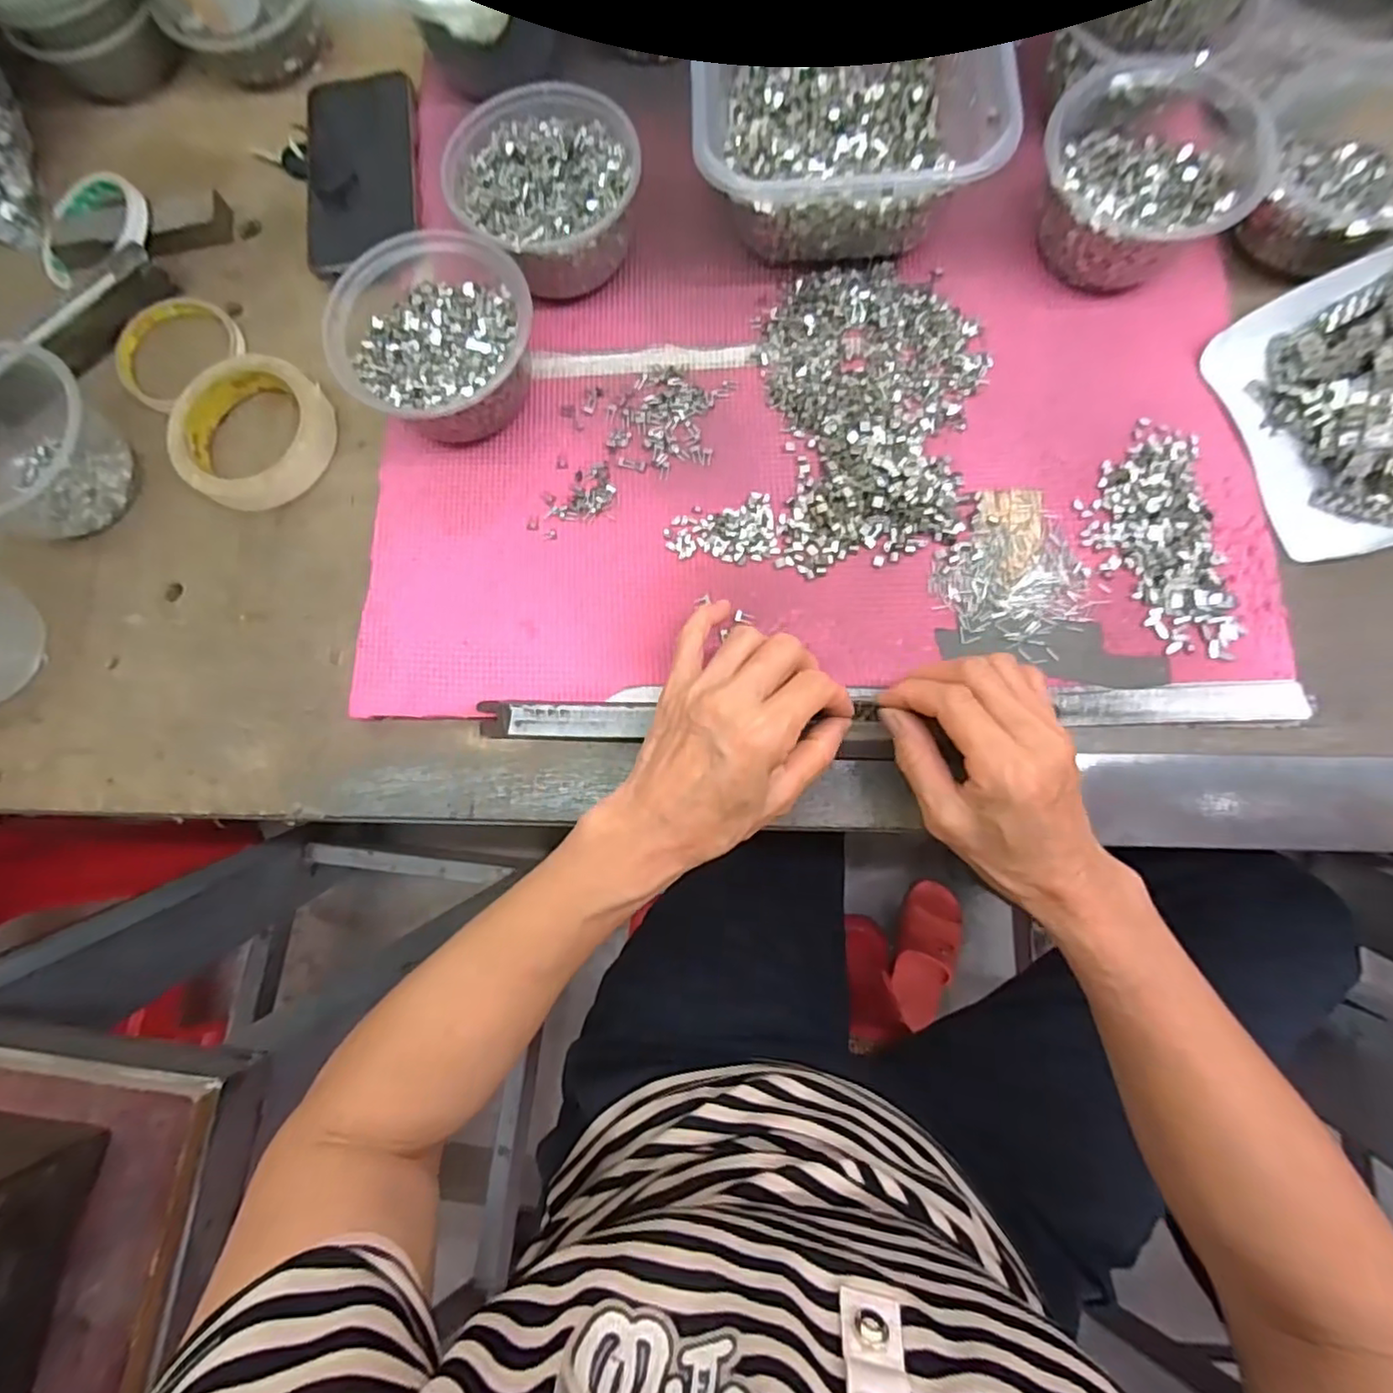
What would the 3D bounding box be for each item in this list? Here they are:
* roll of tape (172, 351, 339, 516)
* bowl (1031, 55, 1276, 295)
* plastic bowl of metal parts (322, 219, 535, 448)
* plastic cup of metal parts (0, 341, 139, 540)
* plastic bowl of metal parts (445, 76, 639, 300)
[{"bbox_3d":[-0.289,-0.172,0.417,0.099,0.018,0.096,-1,81,4],"label":"roll of tape"},{"bbox_3d":[0.265,-0.309,0.380,0.117,0.057,0.138,39,83,10],"label":"bowl"},{"bbox_3d":[-0.150,-0.208,0.387,0.110,0.062,0.104,-1,78,4],"label":"plastic bowl of metal parts"},{"bbox_3d":[-0.426,-0.157,0.401,0.109,0.058,0.111,-1,78,4],"label":"plastic cup of metal parts"},{"bbox_3d":[-0.092,-0.313,0.405,0.110,0.056,0.115,-1,78,4],"label":"plastic bowl of metal parts"}]

